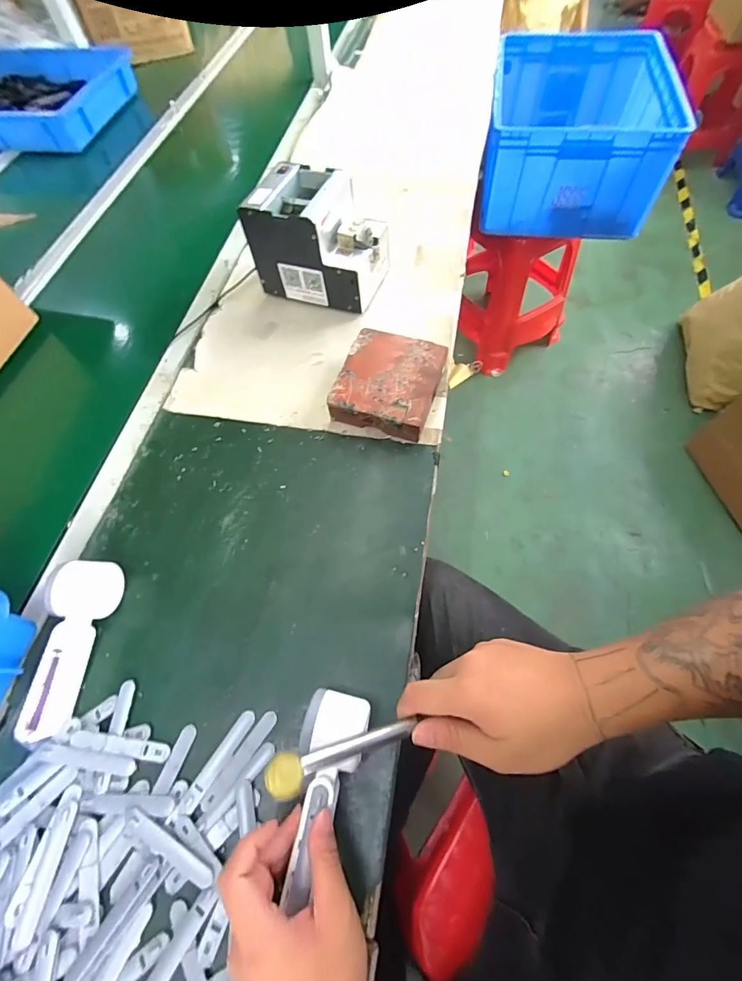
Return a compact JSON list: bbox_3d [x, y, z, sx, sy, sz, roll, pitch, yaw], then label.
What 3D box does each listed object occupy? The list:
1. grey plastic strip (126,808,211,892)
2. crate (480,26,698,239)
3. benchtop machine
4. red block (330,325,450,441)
[{"bbox_3d":[-0.182,0.321,0.372,0.094,0.004,0.022,27,69,10],"label":"grey plastic strip"},{"bbox_3d":[0.508,-0.918,1.078,0.395,0.223,0.508,7,64,7],"label":"crate"},{"bbox_3d":[-0.077,-0.393,0.653,0.179,0.144,0.132,18,65,13],"label":"benchtop machine"},{"bbox_3d":[0.025,-0.148,0.582,0.134,0.044,0.147,15,65,11],"label":"red block"}]

